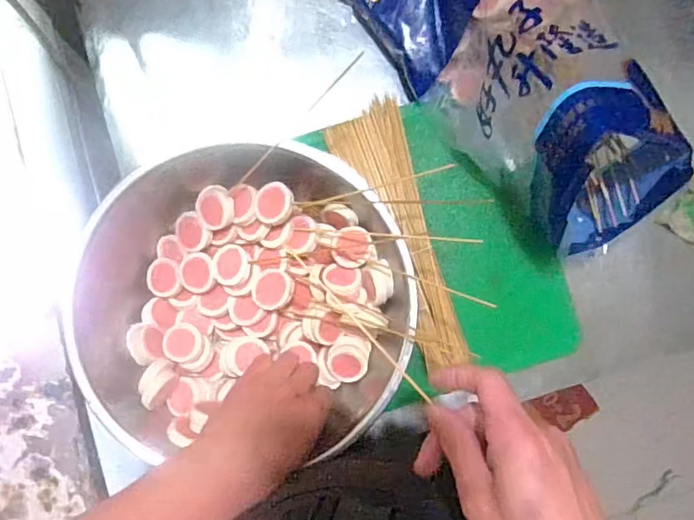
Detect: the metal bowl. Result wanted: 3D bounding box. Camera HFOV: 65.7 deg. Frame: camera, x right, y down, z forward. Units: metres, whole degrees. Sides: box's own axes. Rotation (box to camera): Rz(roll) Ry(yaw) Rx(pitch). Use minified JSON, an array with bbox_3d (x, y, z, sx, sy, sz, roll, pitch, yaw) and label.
[{"bbox_3d":[-0.095,0.030,0.522,0.294,0.103,0.271,0,86,-4],"label":"metal bowl"}]

